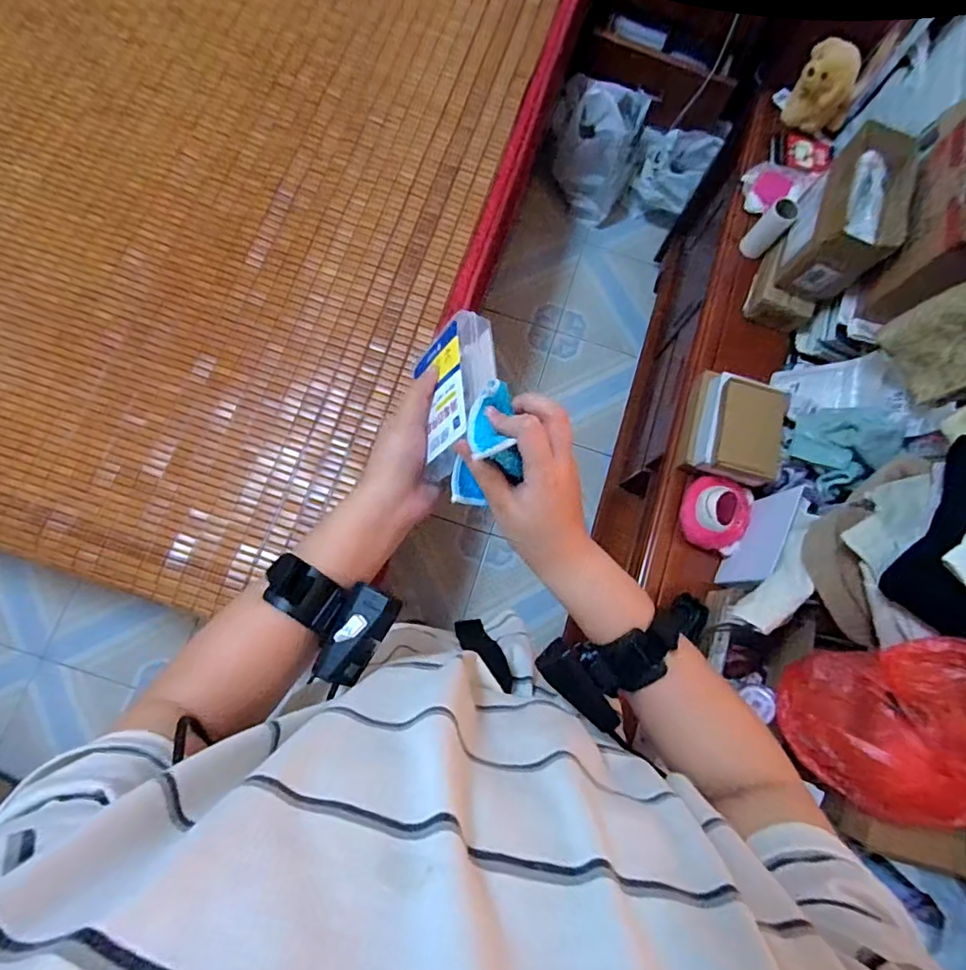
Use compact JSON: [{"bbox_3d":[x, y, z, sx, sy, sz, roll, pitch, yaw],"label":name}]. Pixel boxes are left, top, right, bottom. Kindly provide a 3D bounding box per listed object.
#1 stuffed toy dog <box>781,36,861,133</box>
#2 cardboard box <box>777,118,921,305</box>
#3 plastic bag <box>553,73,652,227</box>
[{"bbox_3d":[0.602,-0.688,0.951,0.115,0.130,0.065,30,77,3],"label":"stuffed toy dog"},{"bbox_3d":[0.550,-0.414,0.816,0.106,0.133,0.237,23,77,1],"label":"cardboard box"},{"bbox_3d":[0.301,-0.938,1.481,0.238,0.277,0.274,15,77,-1],"label":"plastic bag"}]

